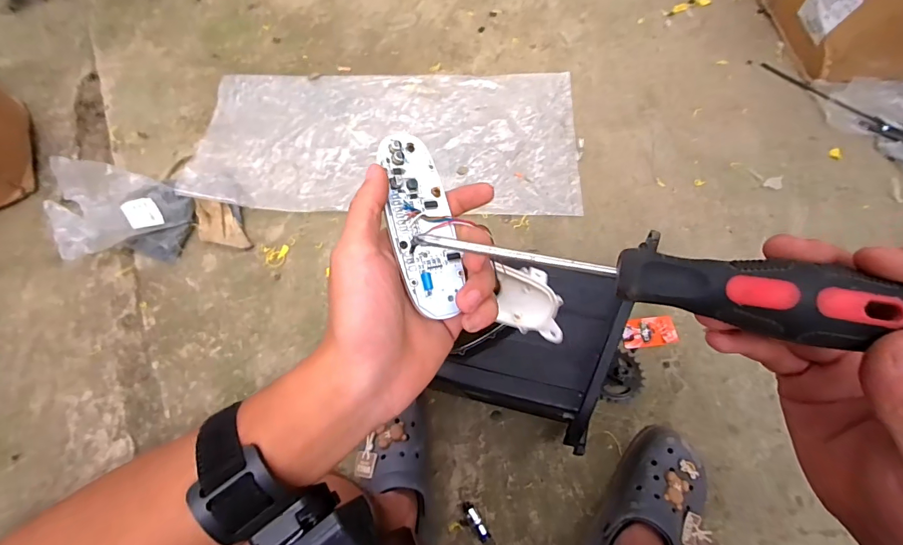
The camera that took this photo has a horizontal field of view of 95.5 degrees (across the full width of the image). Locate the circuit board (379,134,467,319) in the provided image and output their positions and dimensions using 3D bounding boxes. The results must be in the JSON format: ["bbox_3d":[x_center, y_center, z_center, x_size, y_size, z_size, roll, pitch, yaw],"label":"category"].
[{"bbox_3d":[-0.017,-0.030,0.245,0.037,0.005,0.110,-8,80,-26],"label":"circuit board"}]

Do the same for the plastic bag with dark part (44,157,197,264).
[{"bbox_3d":[-0.597,-0.110,0.759,0.187,0.124,0.169,-11,69,-4],"label":"plastic bag with dark part"}]

